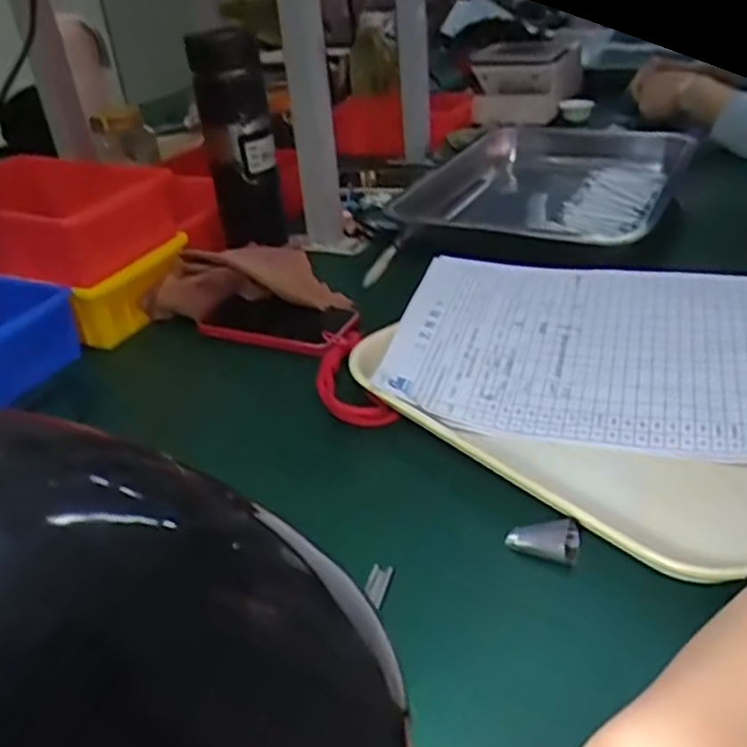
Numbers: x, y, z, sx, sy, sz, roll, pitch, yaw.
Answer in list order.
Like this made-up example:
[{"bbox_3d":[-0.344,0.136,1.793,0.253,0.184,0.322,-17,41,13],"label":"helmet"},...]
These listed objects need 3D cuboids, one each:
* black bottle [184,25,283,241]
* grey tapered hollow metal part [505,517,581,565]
[{"bbox_3d":[-0.123,-0.215,0.652,0.062,0.183,0.051,-18,34,-20],"label":"black bottle"},{"bbox_3d":[0.089,0.086,0.365,0.036,0.016,0.019,6,34,17],"label":"grey tapered hollow metal part"}]

